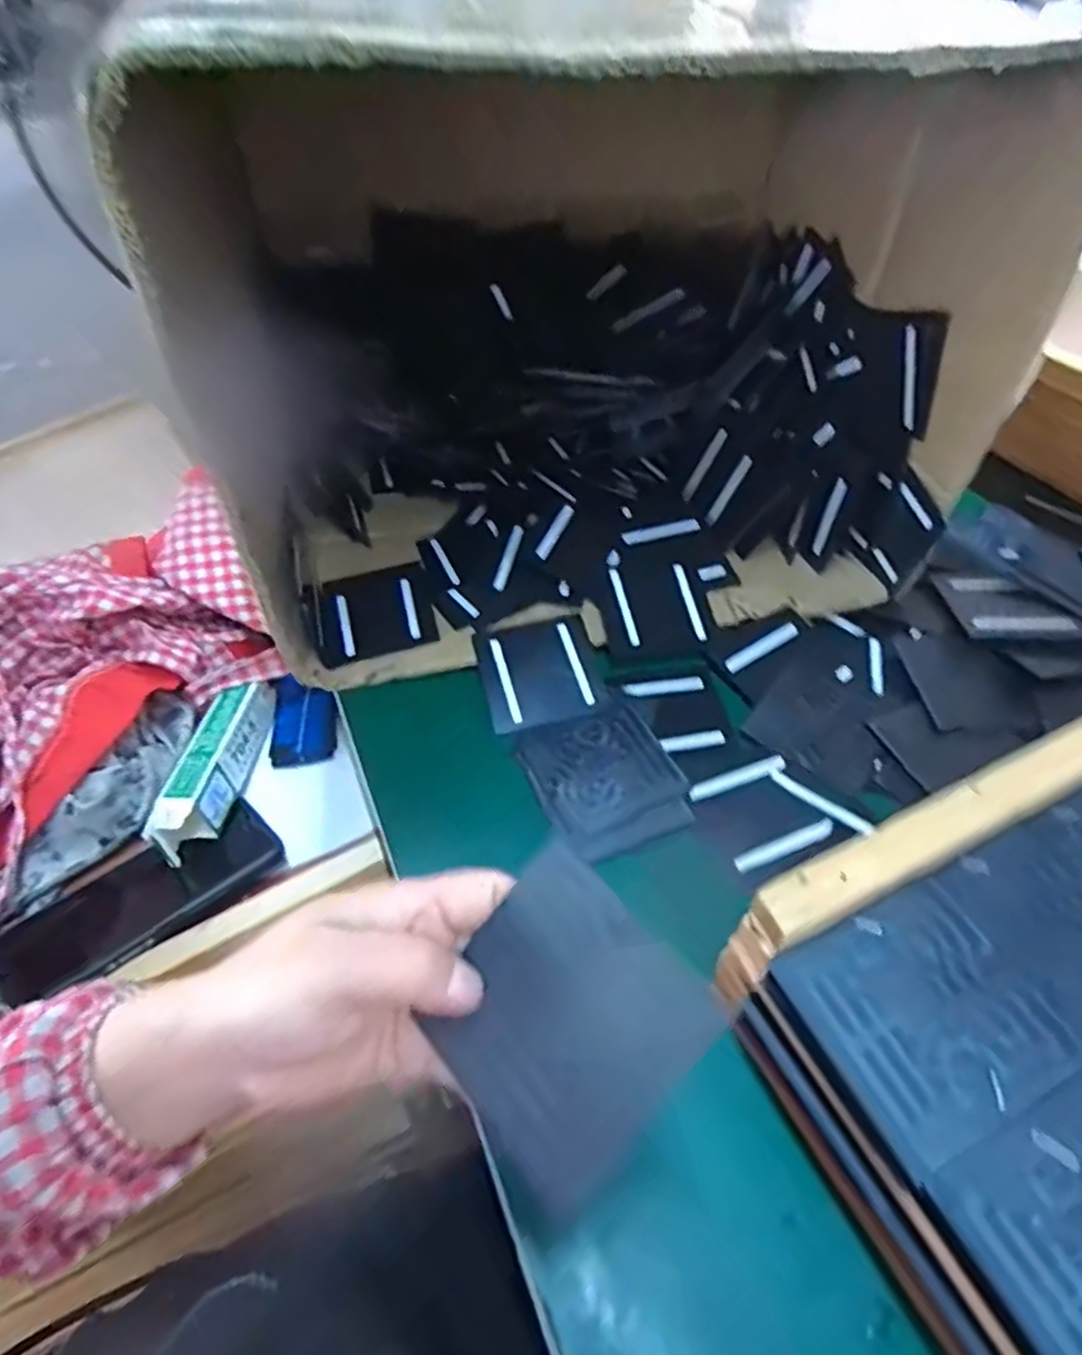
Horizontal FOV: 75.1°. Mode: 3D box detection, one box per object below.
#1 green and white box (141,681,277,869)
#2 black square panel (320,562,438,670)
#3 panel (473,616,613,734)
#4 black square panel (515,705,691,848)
[{"bbox_3d":[-0.232,0.063,0.506,0.032,0.046,0.147,2,46,4],"label":"green and white box"},{"bbox_3d":[-0.121,-0.052,0.522,0.082,0.008,0.097,-11,47,-8],"label":"black square panel"},{"bbox_3d":[0.000,-0.005,0.479,0.081,0.007,0.079,-13,58,-8],"label":"panel"},{"bbox_3d":[0.036,0.053,0.433,0.084,0.005,0.082,-20,49,-17],"label":"black square panel"}]

